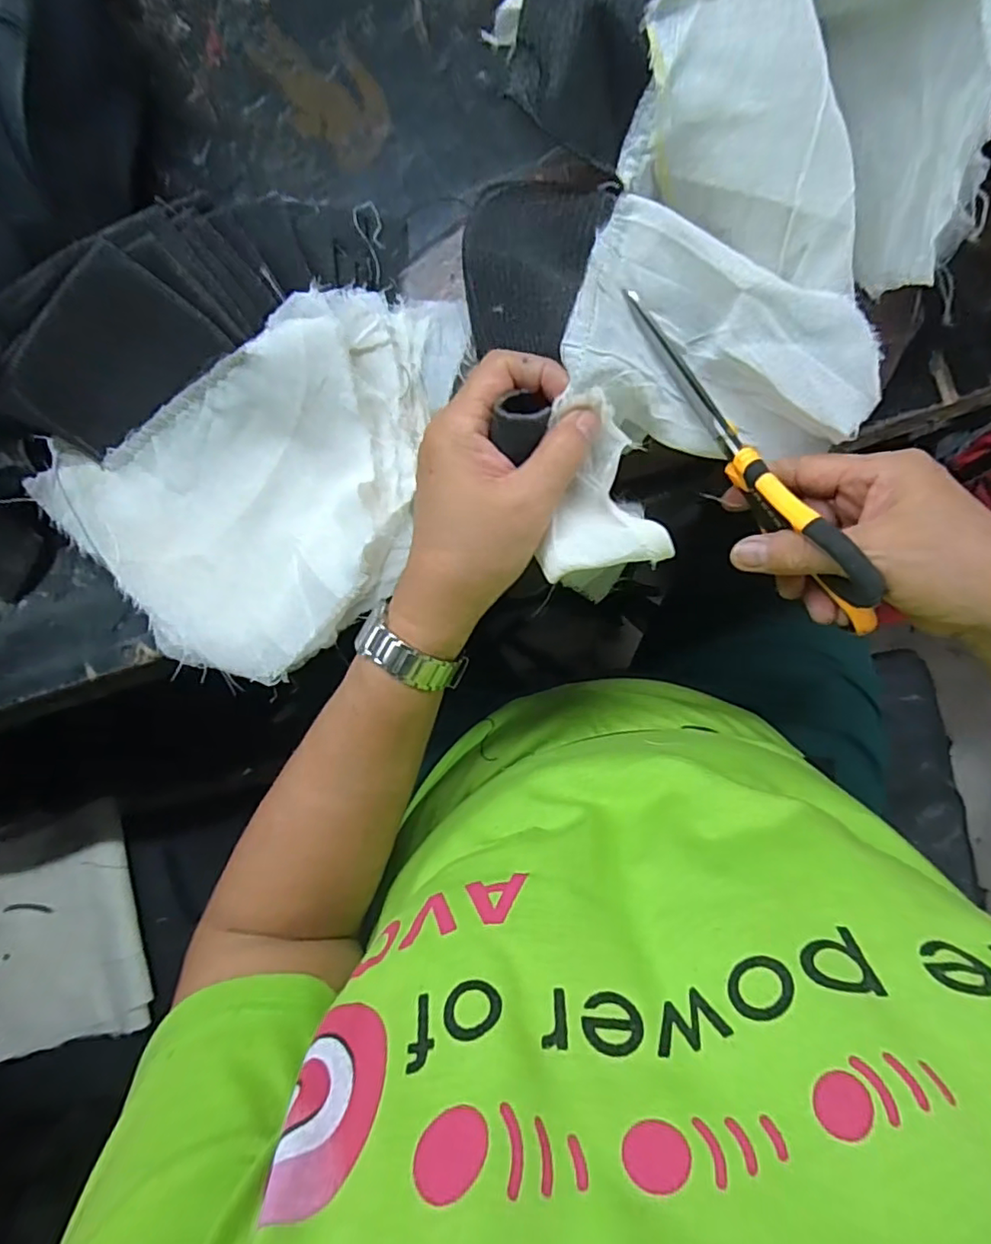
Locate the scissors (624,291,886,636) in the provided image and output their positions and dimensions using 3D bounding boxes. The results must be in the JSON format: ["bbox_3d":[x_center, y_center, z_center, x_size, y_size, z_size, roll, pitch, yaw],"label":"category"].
[{"bbox_3d":[0.126,-0.080,0.293,0.016,0.049,0.197,-33,77,4],"label":"scissors"}]

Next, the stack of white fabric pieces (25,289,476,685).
[{"bbox_3d":[-0.111,-0.072,0.326,0.239,0.038,0.161,-29,88,4],"label":"stack of white fabric pieces"}]

